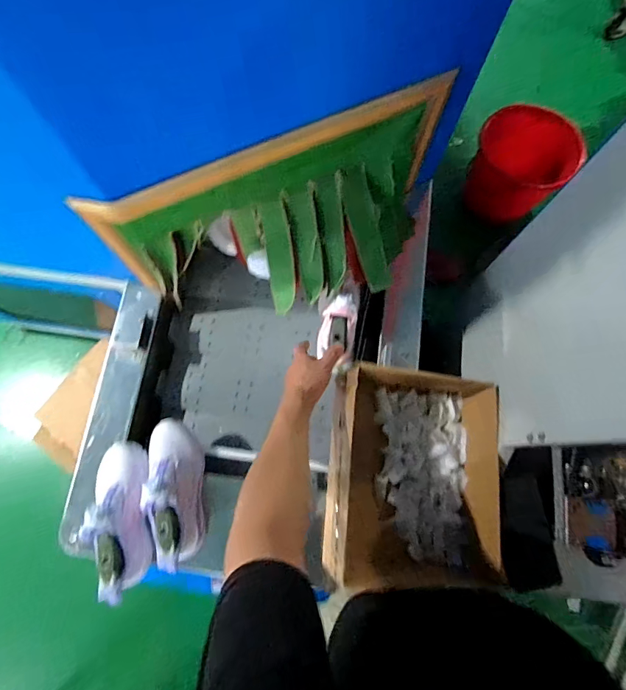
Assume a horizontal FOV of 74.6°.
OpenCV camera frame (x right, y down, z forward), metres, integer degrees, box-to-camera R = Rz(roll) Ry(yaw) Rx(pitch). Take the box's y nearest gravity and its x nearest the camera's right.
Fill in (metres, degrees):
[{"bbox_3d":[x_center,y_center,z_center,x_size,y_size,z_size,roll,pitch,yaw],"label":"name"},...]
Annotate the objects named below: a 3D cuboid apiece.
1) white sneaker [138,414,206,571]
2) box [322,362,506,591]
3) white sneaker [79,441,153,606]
[{"bbox_3d":[-0.226,0.233,0.672,0.076,0.117,0.226,-16,76,-5],"label":"white sneaker"},{"bbox_3d":[0.165,0.218,0.674,0.271,0.135,0.333,4,76,1],"label":"box"},{"bbox_3d":[-0.308,0.270,0.658,0.078,0.132,0.237,-11,62,-3],"label":"white sneaker"}]

